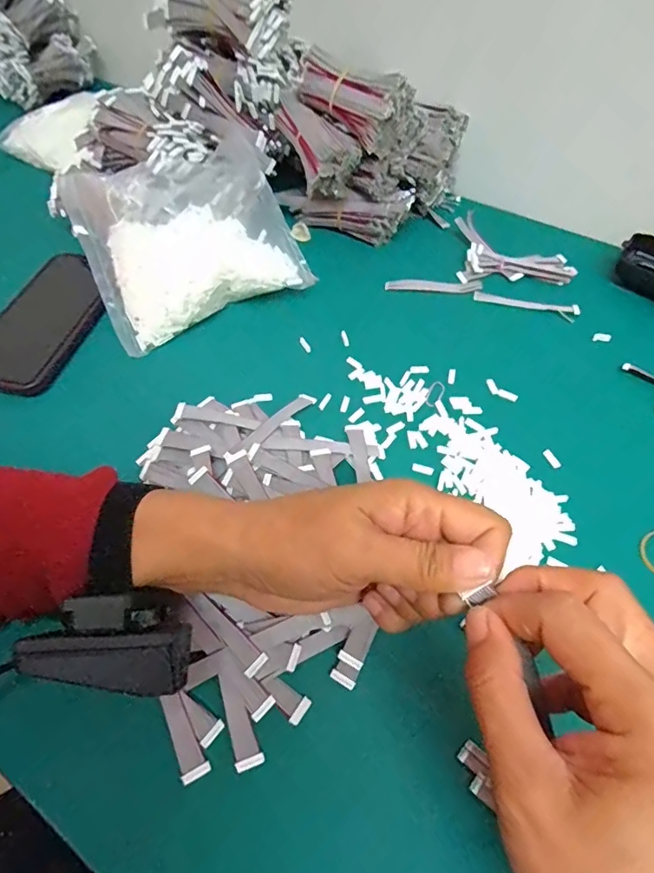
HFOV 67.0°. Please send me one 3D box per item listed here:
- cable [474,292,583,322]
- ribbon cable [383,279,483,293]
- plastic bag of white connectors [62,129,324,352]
[{"bbox_3d":[0.173,-0.115,0.432,0.087,0.005,0.017,15,56,12],"label":"cable"},{"bbox_3d":[0.096,-0.136,0.446,0.086,0.008,0.012,1,55,2],"label":"ribbon cable"},{"bbox_3d":[-0.122,-0.176,0.422,0.163,0.037,0.168,-24,80,-12],"label":"plastic bag of white connectors"}]

